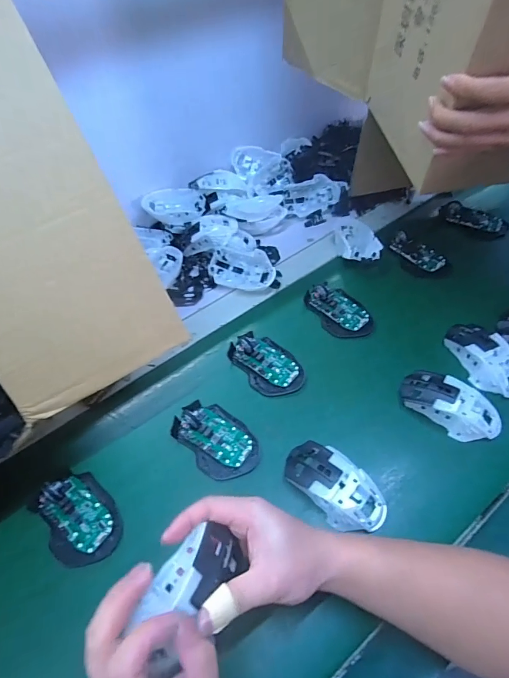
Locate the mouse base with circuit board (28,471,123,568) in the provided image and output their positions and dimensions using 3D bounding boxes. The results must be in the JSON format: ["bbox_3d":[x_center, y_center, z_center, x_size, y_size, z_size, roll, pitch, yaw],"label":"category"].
[{"bbox_3d":[-0.201,0.202,0.429,0.075,0.023,0.102,-30,58,-17],"label":"mouse base with circuit board"}]

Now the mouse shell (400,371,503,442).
[{"bbox_3d":[0.245,0.081,0.474,0.120,0.040,0.062,34,63,24],"label":"mouse shell"}]

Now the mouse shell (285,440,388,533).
[{"bbox_3d":[0.090,0.164,0.425,0.115,0.043,0.063,38,65,26],"label":"mouse shell"}]

